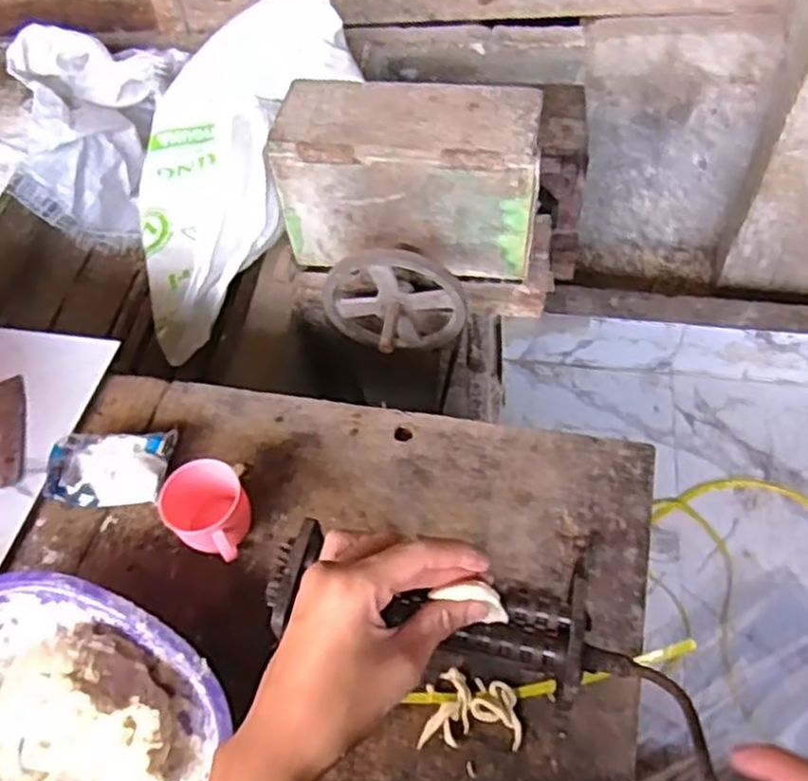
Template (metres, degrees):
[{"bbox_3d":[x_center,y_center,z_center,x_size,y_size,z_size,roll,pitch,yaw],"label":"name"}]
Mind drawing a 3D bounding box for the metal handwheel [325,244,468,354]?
[{"bbox_3d":[-0.015,-0.105,1.050,0.196,0.182,0.087,11,53,1],"label":"metal handwheel"}]

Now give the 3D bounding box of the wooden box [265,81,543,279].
[{"bbox_3d":[0.009,-0.298,1.076,0.351,0.218,0.136,8,56,9],"label":"wooden box"}]

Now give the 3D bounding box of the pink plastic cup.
[{"bbox_3d":[-0.180,0.116,0.717,0.091,0.060,0.072,38,65,25],"label":"pink plastic cup"}]

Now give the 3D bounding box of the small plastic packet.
[{"bbox_3d":[-0.306,0.076,0.777,0.131,0.035,0.083,4,56,6],"label":"small plastic packet"}]

